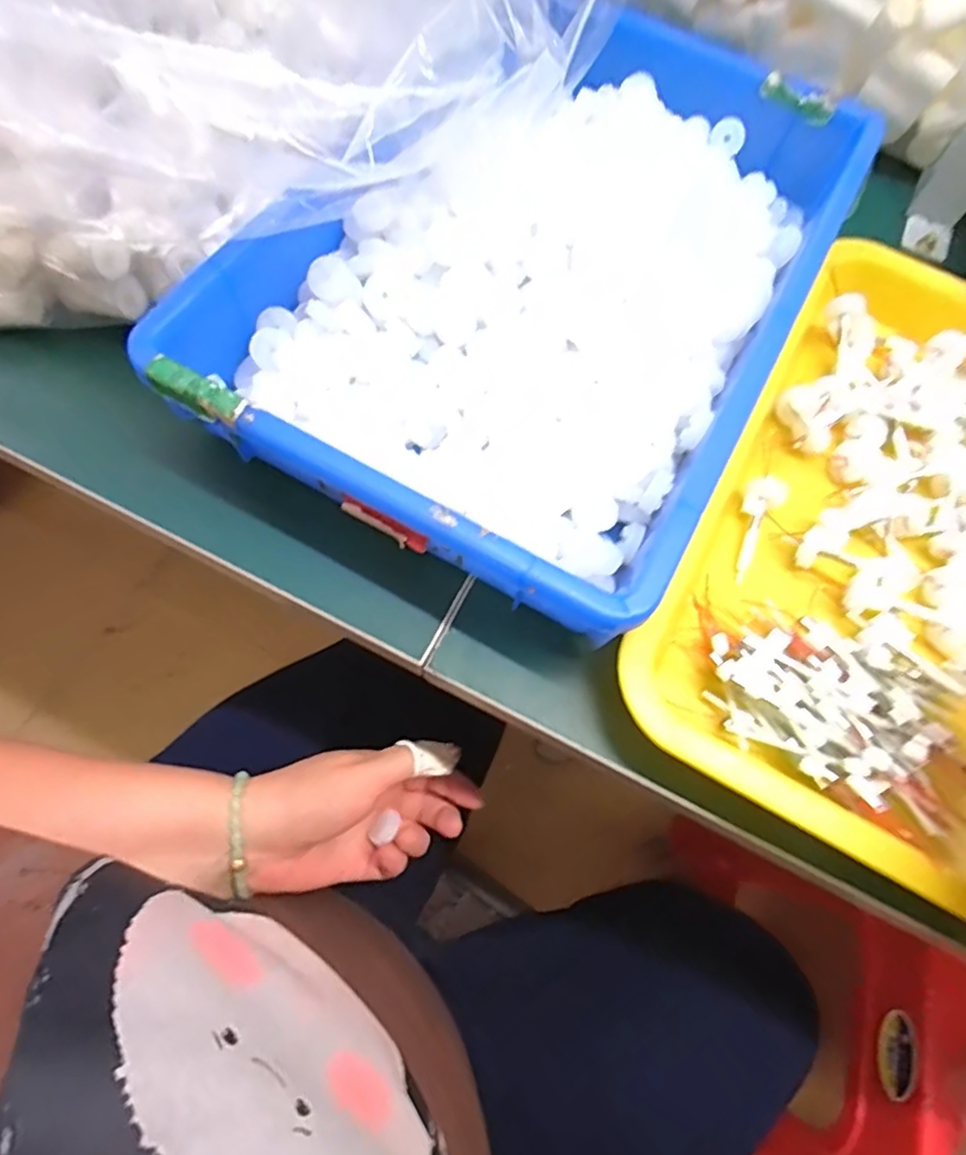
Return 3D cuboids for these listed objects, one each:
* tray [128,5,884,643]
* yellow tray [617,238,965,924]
[{"bbox_3d":[0.040,-0.172,0.327,0.234,0.061,0.356,29,74,7],"label":"tray"},{"bbox_3d":[0.239,-0.012,0.313,0.258,0.038,0.333,31,69,7],"label":"yellow tray"}]

